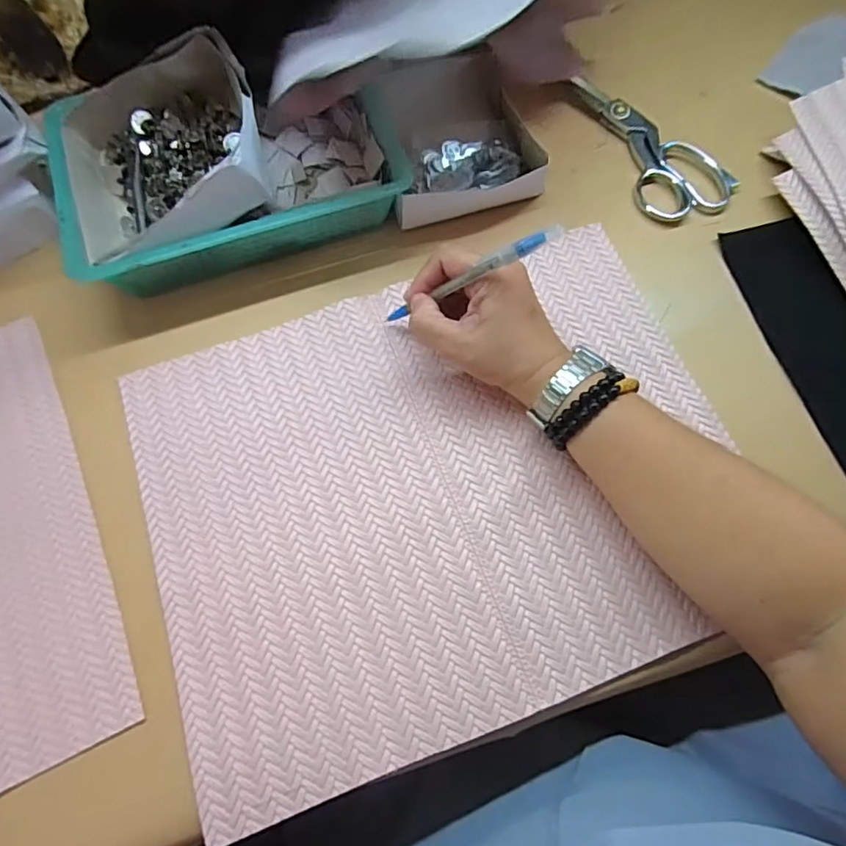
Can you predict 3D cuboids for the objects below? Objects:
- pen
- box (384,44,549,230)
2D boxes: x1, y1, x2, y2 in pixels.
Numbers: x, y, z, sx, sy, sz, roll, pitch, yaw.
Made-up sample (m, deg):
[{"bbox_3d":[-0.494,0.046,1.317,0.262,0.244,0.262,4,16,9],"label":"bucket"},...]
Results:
[{"bbox_3d":[0.025,-0.093,0.355,0.010,0.155,0.009,24,66,-34],"label":"pen"},{"bbox_3d":[0.025,-0.240,0.454,0.116,0.034,0.131,-15,71,-4],"label":"box"}]

